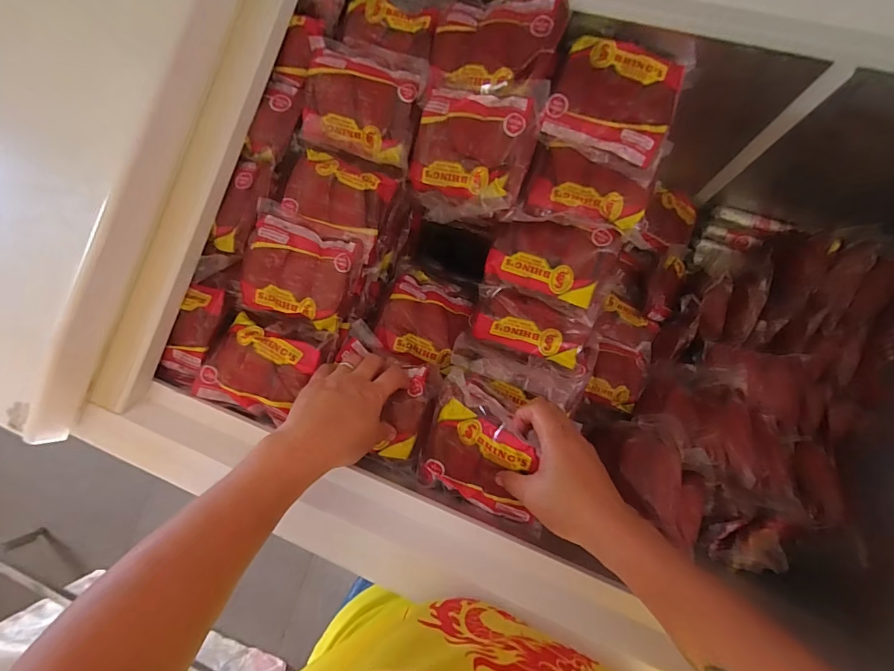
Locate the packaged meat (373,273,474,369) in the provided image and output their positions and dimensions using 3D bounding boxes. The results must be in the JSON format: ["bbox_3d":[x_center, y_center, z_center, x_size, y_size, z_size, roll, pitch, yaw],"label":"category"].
[{"bbox_3d":[-0.027,-0.015,0.485,0.096,0.032,0.096,18,90,9],"label":"packaged meat"}]

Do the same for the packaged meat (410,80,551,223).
[{"bbox_3d":[0.025,-0.194,0.431,0.125,0.029,0.146,16,101,10],"label":"packaged meat"}]

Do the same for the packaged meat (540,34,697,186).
[{"bbox_3d":[0.174,-0.241,0.420,0.129,0.027,0.121,24,91,9],"label":"packaged meat"}]

